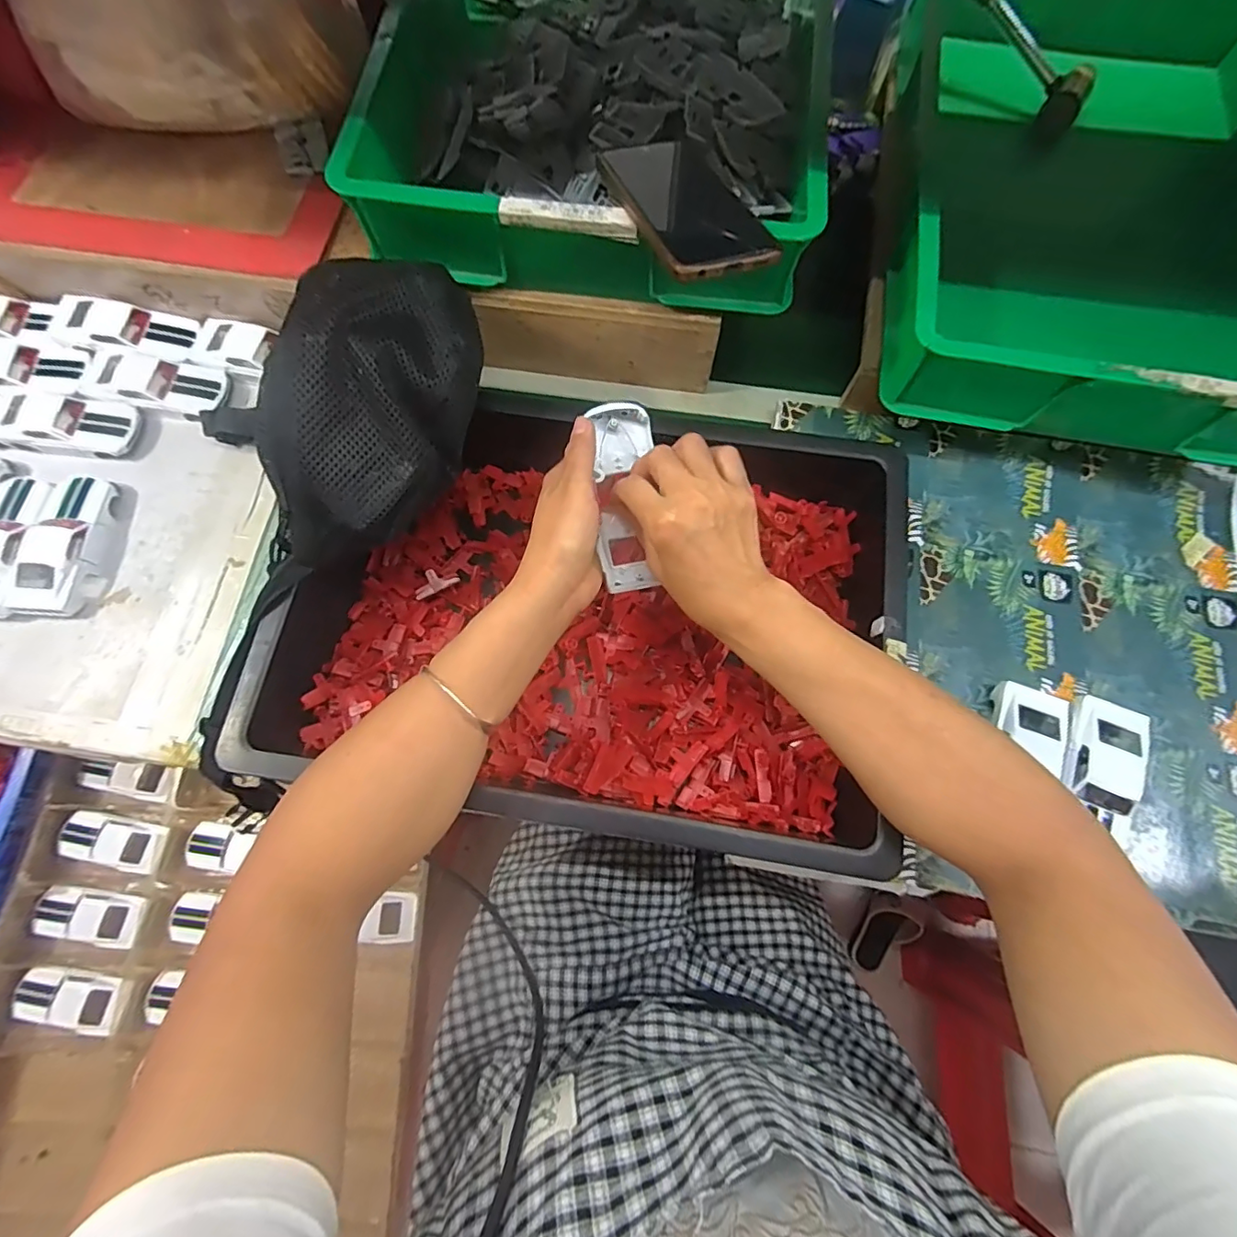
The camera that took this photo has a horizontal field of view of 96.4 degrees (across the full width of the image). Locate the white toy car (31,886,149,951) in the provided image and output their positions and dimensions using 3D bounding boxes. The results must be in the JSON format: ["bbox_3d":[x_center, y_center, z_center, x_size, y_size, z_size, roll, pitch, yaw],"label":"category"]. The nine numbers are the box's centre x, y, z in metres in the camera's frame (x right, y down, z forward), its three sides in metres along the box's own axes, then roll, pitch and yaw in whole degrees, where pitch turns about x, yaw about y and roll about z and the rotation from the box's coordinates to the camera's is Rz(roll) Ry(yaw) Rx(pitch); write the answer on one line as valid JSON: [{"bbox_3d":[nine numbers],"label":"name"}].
[{"bbox_3d":[-0.598,0.339,0.628,0.121,0.026,0.054,5,73,1],"label":"white toy car"}]

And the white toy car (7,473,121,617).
[{"bbox_3d":[-0.488,-0.066,0.492,0.057,0.029,0.130,11,73,3],"label":"white toy car"}]

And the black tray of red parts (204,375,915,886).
[{"bbox_3d":[-0.019,-0.020,0.439,0.439,0.084,0.337,9,73,2],"label":"black tray of red parts"}]

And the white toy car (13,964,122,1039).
[{"bbox_3d":[-0.601,0.416,0.603,0.119,0.025,0.054,5,73,1],"label":"white toy car"}]

